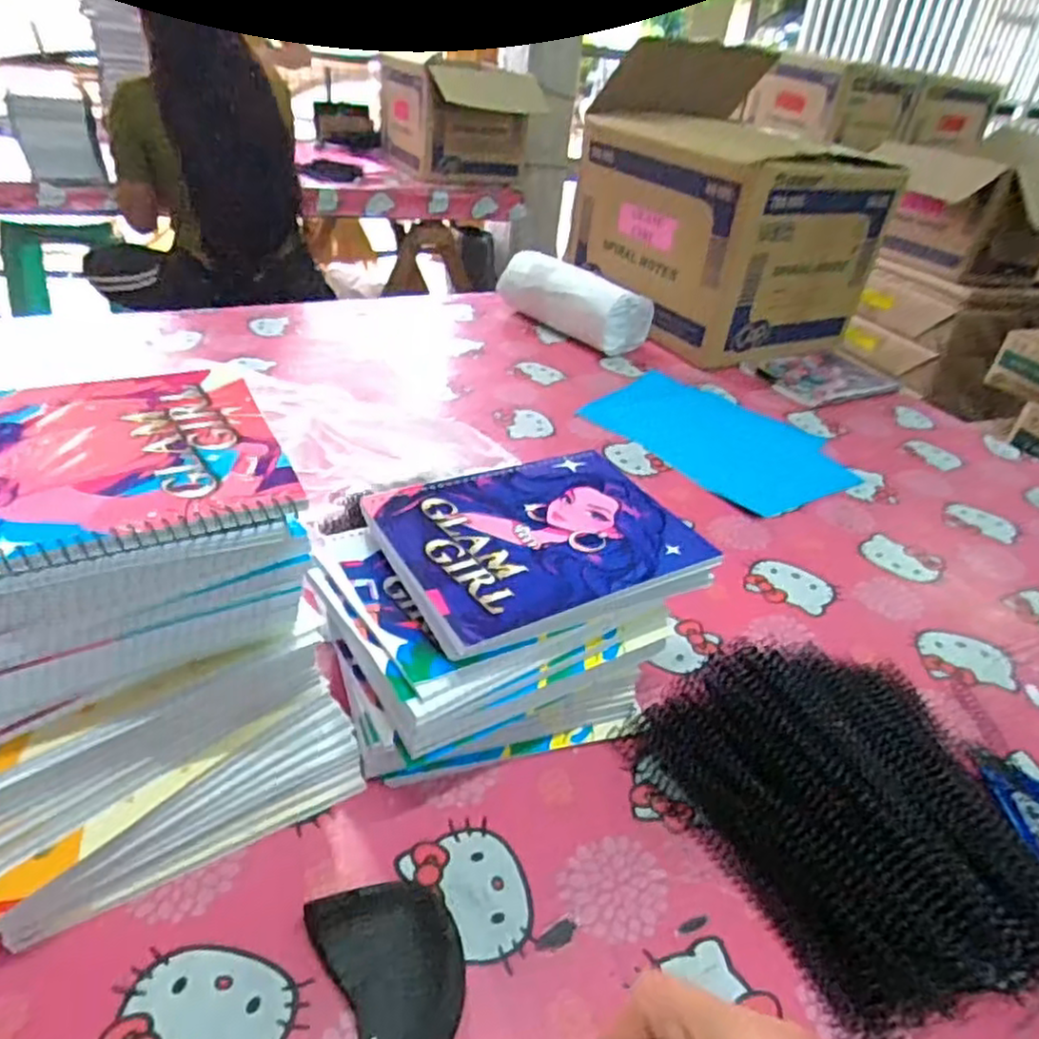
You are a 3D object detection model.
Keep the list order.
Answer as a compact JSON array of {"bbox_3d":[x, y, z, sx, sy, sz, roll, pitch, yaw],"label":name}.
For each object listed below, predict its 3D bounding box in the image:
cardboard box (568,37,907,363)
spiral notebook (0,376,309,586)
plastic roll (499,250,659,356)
[{"bbox_3d":[0.350,-0.503,1.224,0.361,0.328,0.407,-13,41,-25],"label":"cardboard box"},{"bbox_3d":[-0.217,-0.024,0.322,0.202,0.014,0.145,-12,41,-25],"label":"spiral notebook"},{"bbox_3d":[0.084,-0.372,1.204,0.079,0.108,0.279,-25,47,-36],"label":"plastic roll"}]

